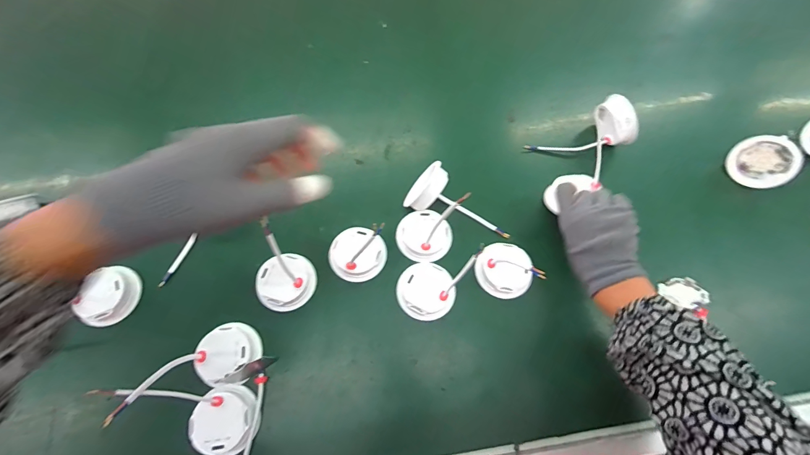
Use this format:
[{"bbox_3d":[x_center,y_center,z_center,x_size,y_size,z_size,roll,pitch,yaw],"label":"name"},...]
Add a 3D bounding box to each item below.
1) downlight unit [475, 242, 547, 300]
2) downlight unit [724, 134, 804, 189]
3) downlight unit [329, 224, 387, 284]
[{"bbox_3d":[0.129,0.055,0.463,0.068,0.023,0.072,1,70,-2],"label":"downlight unit"},{"bbox_3d":[0.512,-0.094,0.515,0.026,0.071,0.073,-24,73,-36],"label":"downlight unit"},{"bbox_3d":[-0.060,0.034,0.466,0.069,0.029,0.067,-5,70,-4],"label":"downlight unit"}]

